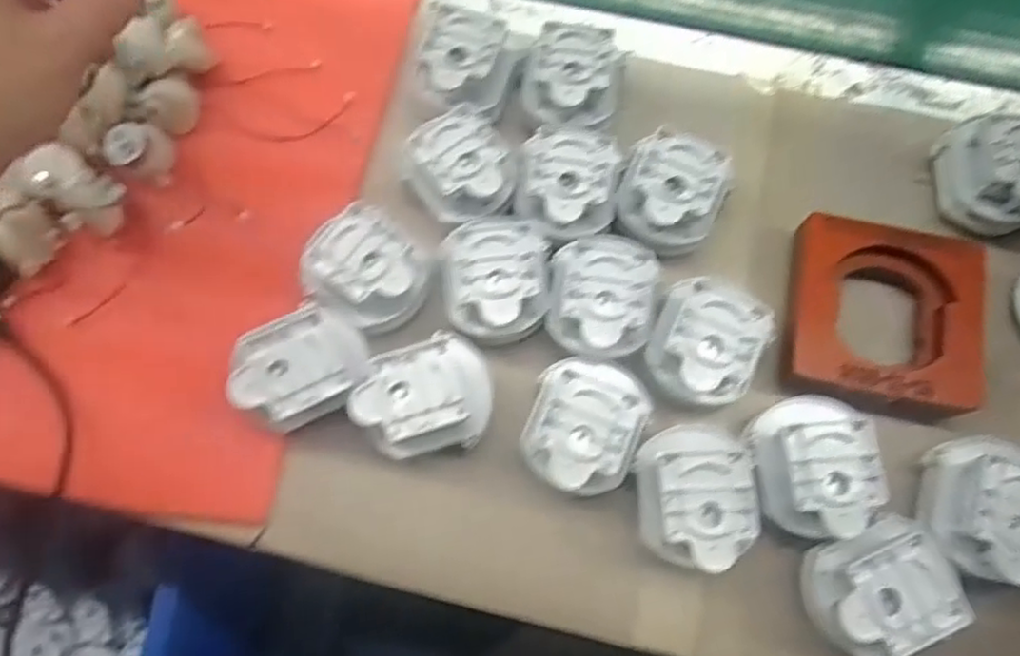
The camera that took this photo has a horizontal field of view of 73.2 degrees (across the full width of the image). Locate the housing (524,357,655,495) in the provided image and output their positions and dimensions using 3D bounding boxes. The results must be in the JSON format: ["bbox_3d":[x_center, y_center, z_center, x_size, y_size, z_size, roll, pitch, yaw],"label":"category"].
[{"bbox_3d":[0.041,0.053,0.363,0.061,0.048,0.072,16,74,5],"label":"housing"}]

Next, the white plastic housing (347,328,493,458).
[{"bbox_3d":[-0.043,0.039,0.365,0.068,0.046,0.055,-23,75,-7],"label":"white plastic housing"}]

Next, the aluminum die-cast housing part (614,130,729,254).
[{"bbox_3d":[0.091,-0.074,0.397,0.057,0.048,0.057,0,74,0],"label":"aluminum die-cast housing part"}]

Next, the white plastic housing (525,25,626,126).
[{"bbox_3d":[0.039,-0.148,0.421,0.056,0.051,0.052,0,74,0],"label":"white plastic housing"}]

